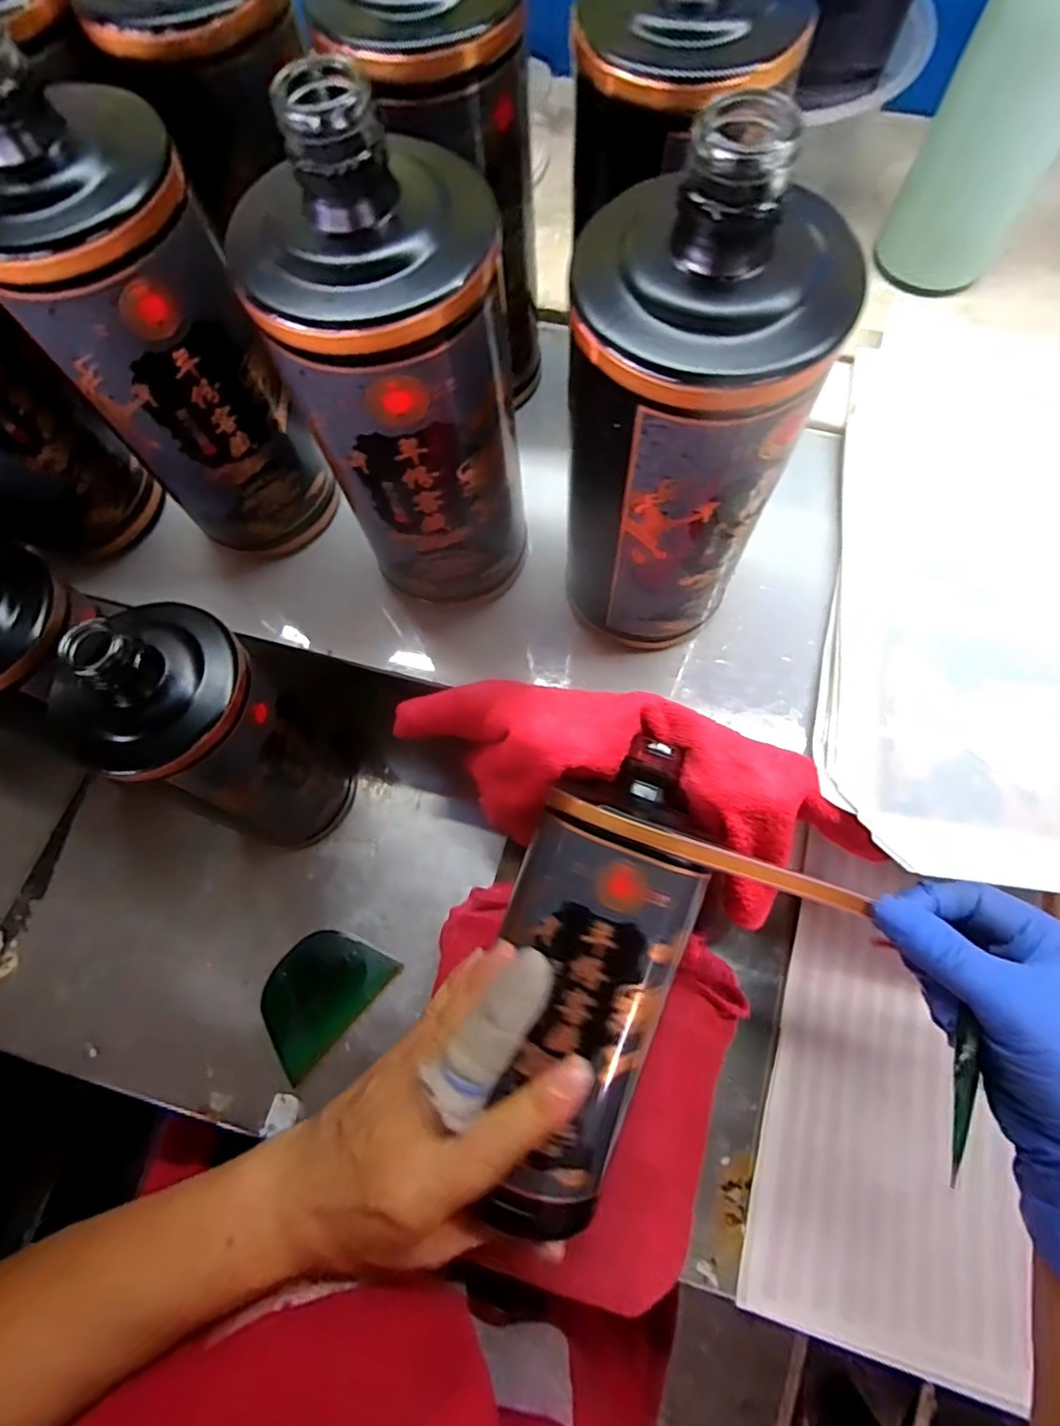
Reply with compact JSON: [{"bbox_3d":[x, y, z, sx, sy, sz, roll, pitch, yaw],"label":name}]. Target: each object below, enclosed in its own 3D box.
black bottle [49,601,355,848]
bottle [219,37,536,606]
[{"bbox_3d":[-0.153,0.016,0.326,0.079,0.194,0.083,40,80,11],"label":"black bottle"},{"bbox_3d":[-0.043,-0.110,0.239,0.077,0.182,0.063,-23,75,-4],"label":"bottle"}]

